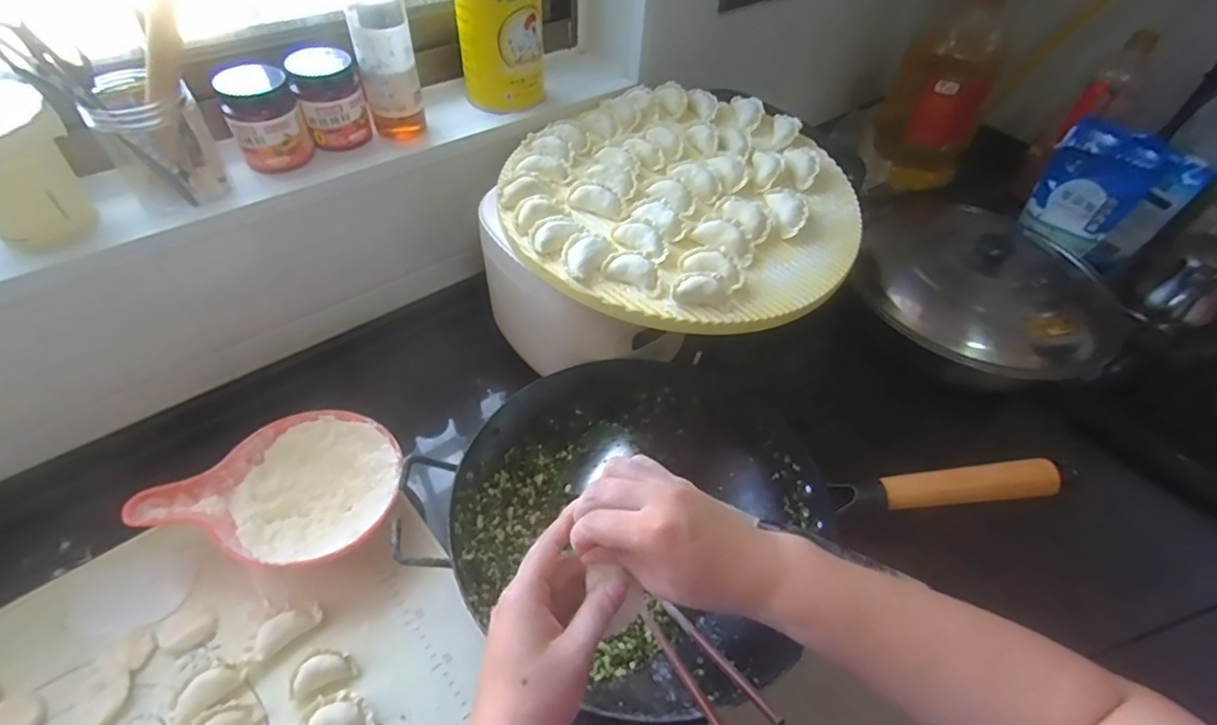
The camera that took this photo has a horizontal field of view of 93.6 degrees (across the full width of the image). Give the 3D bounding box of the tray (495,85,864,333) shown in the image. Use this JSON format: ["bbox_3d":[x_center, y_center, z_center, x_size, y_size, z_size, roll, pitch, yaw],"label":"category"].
[{"bbox_3d":[0.086,-0.189,0.623,0.376,0.041,0.360,2,49,-2],"label":"tray"}]

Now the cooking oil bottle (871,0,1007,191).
[{"bbox_3d":[0.557,-0.449,0.970,0.152,0.333,0.099,19,51,12],"label":"cooking oil bottle"}]

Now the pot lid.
[{"bbox_3d":[0.492,-0.087,0.700,0.336,0.078,0.265,24,52,16],"label":"pot lid"}]

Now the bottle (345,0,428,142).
[{"bbox_3d":[-0.238,-0.329,0.606,0.059,0.176,0.060,-15,52,-16],"label":"bottle"}]

